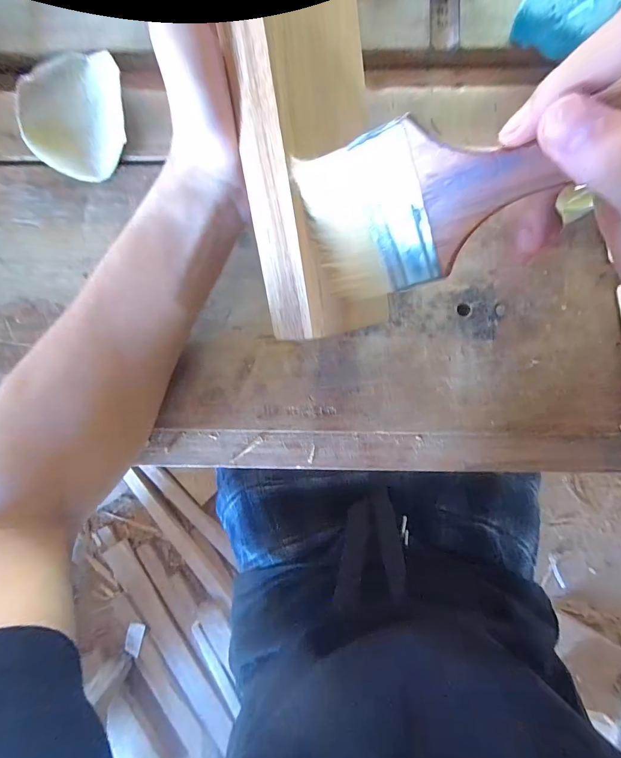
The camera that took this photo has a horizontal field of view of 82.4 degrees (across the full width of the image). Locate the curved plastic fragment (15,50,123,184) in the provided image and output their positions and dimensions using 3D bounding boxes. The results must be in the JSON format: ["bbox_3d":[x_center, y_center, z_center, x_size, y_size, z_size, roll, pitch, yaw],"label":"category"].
[{"bbox_3d":[-0.182,-0.204,0.269,0.064,0.021,0.101,0,88,1],"label":"curved plastic fragment"}]

